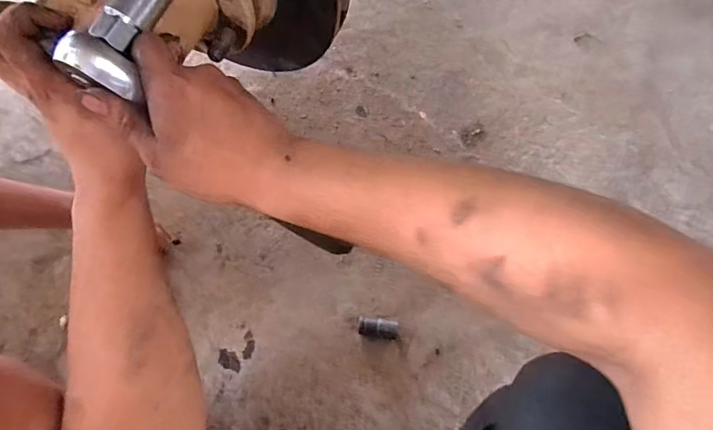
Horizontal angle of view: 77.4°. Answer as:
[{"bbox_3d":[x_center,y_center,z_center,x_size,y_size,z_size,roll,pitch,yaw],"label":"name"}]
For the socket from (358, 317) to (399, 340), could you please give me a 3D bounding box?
[{"bbox_3d":[0.035,0.175,0.688,0.061,0.030,0.024,7,66,3],"label":"socket"}]

